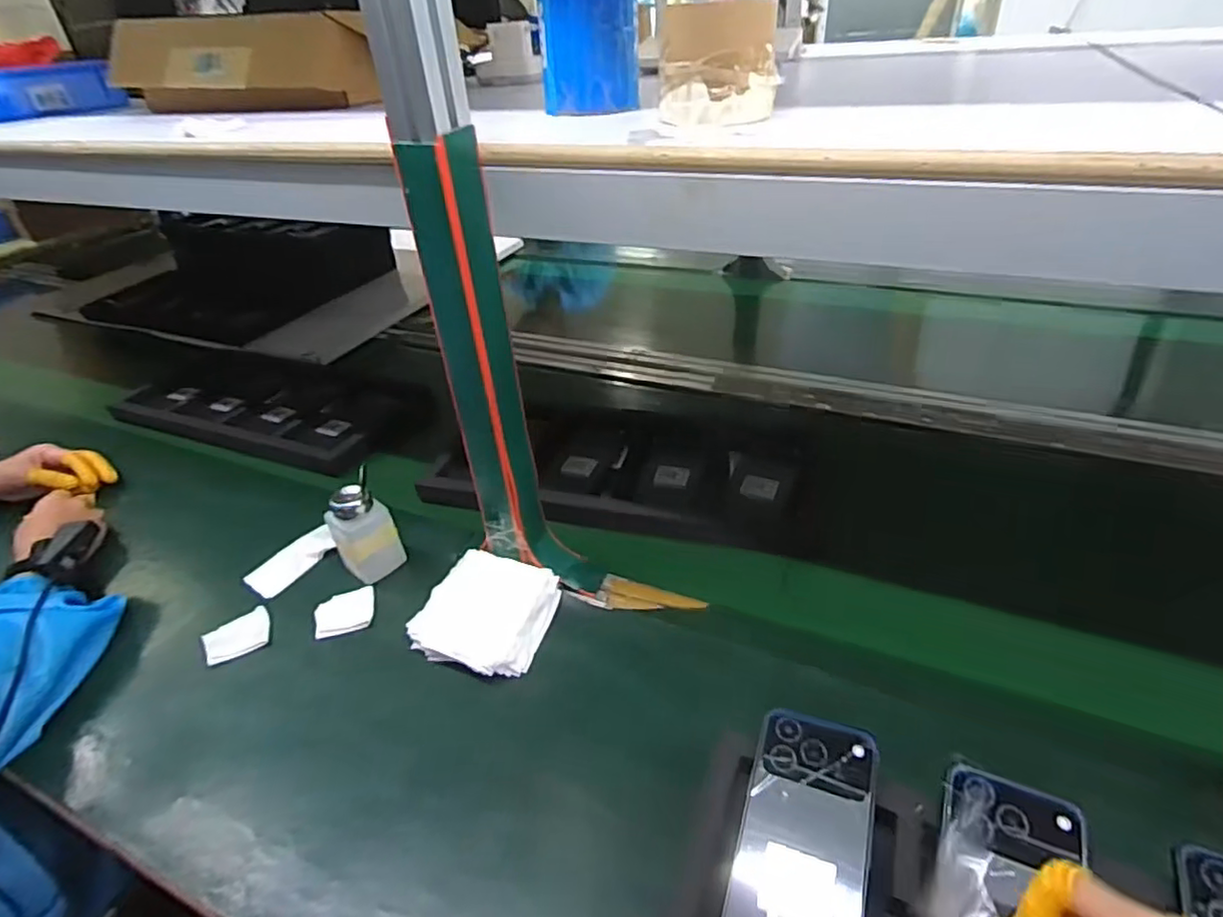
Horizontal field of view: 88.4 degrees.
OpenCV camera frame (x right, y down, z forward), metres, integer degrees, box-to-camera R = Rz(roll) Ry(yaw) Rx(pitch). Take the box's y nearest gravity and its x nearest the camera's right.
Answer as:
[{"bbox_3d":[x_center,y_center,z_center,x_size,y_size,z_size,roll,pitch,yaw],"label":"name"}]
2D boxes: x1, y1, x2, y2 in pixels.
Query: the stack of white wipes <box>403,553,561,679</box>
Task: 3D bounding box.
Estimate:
[{"bbox_3d":[-0.121,0.148,0.610,0.116,0.027,0.119,9,38,17],"label":"stack of white wipes"}]

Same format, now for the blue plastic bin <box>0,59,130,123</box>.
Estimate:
[{"bbox_3d":[-0.988,-0.584,1.006,0.305,0.063,0.244,15,40,24],"label":"blue plastic bin"}]

